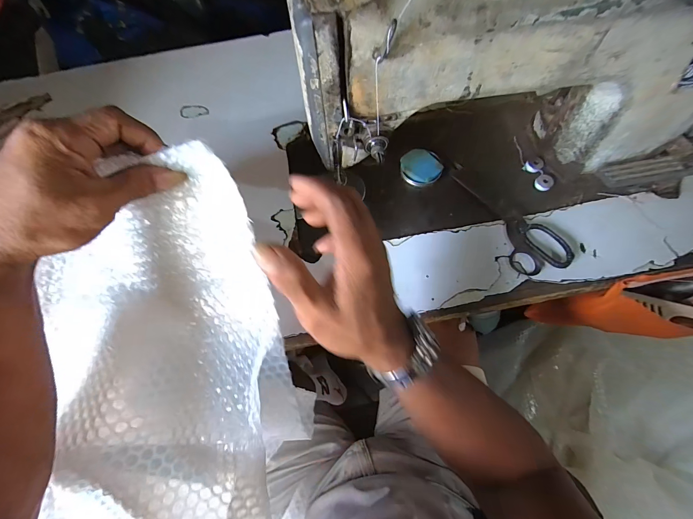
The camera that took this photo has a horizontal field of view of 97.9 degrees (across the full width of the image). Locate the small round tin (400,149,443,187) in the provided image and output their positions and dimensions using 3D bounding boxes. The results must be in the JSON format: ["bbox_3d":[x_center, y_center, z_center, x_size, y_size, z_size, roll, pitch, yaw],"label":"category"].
[{"bbox_3d":[0.102,-0.126,0.415,0.052,0.017,0.055,0,69,1],"label":"small round tin"}]

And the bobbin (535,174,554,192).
[{"bbox_3d":[0.266,-0.104,0.406,0.022,0.008,0.021,0,69,1],"label":"bobbin"}]

